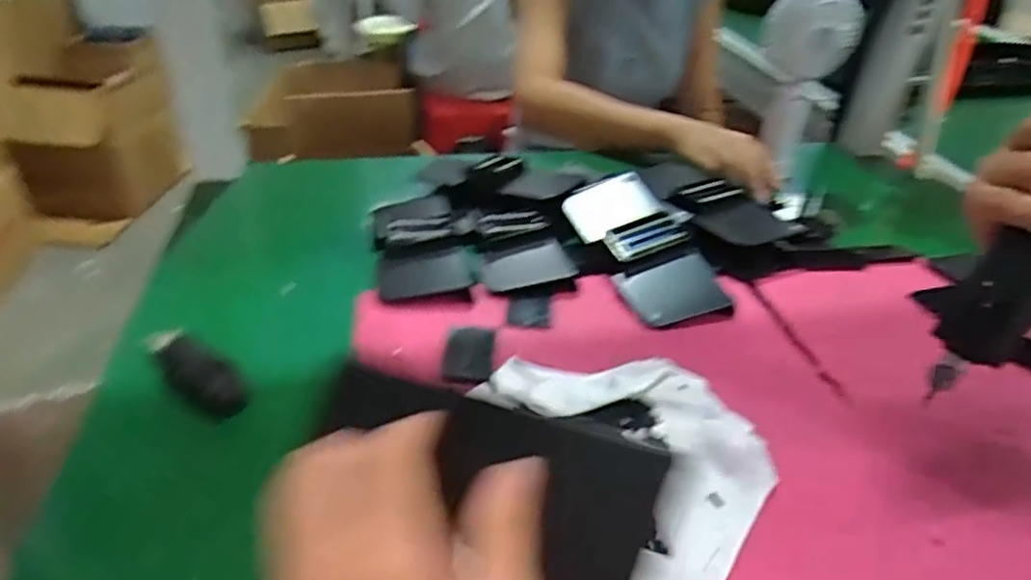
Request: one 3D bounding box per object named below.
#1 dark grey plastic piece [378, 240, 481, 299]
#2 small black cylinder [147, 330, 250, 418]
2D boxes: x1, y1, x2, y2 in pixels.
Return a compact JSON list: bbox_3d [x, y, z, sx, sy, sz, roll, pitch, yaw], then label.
[{"bbox_3d":[-0.071,-0.014,0.530,0.085,0.015,0.038,-11,76,-16],"label":"dark grey plastic piece"},{"bbox_3d":[-0.212,0.053,0.418,0.083,0.030,0.029,25,40,27],"label":"small black cylinder"}]

